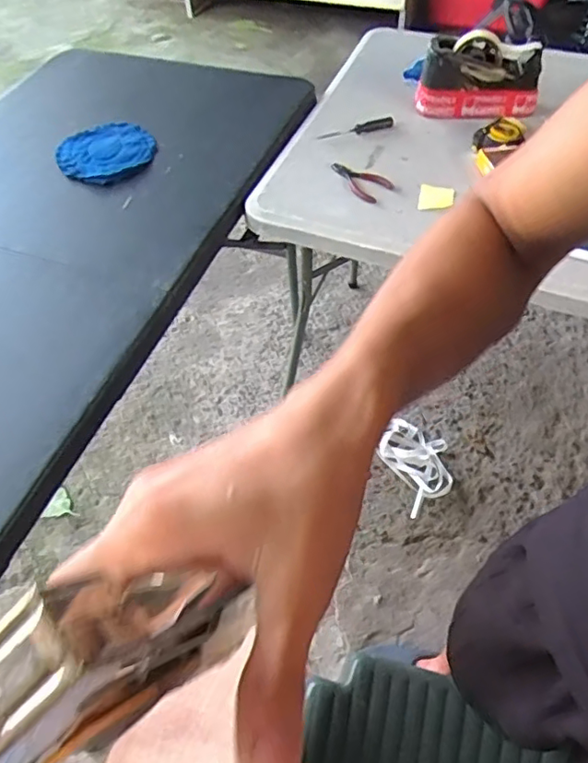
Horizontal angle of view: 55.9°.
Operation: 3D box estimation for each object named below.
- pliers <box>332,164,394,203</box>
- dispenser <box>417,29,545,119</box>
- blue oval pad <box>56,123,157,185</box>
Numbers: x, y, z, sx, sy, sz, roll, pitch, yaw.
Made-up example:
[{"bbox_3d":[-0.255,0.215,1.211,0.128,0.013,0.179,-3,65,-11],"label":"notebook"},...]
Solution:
[{"bbox_3d":[0.107,-0.326,0.885,0.054,0.019,0.112,-28,58,-16],"label":"pliers"},{"bbox_3d":[0.322,-0.532,0.966,0.205,0.108,0.066,-4,55,0],"label":"dispenser"},{"bbox_3d":[-0.318,-0.390,0.943,0.155,0.023,0.151,-27,59,-16],"label":"blue oval pad"}]

